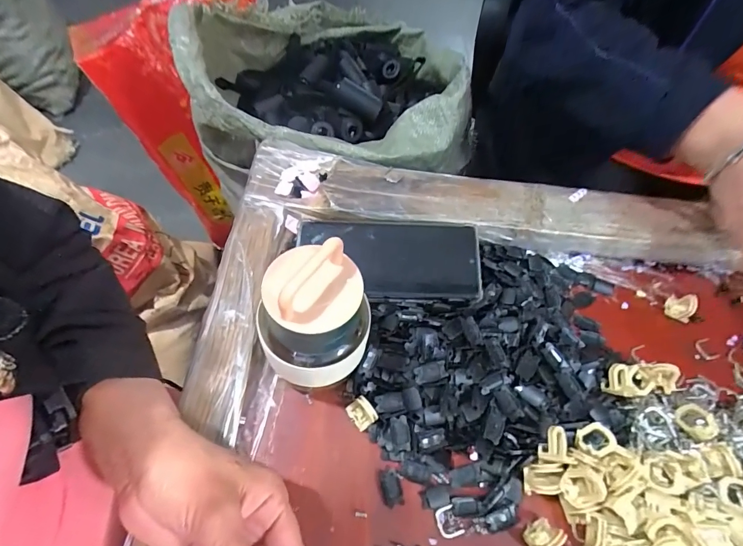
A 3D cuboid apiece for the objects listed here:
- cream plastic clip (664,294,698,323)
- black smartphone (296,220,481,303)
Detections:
[{"bbox_3d":[0.292,0.032,0.368,0.022,0.020,0.021,2,56,-3],"label":"cream plastic clip"},{"bbox_3d":[0.015,-0.012,0.350,0.160,0.014,0.074,3,60,1],"label":"black smartphone"}]

